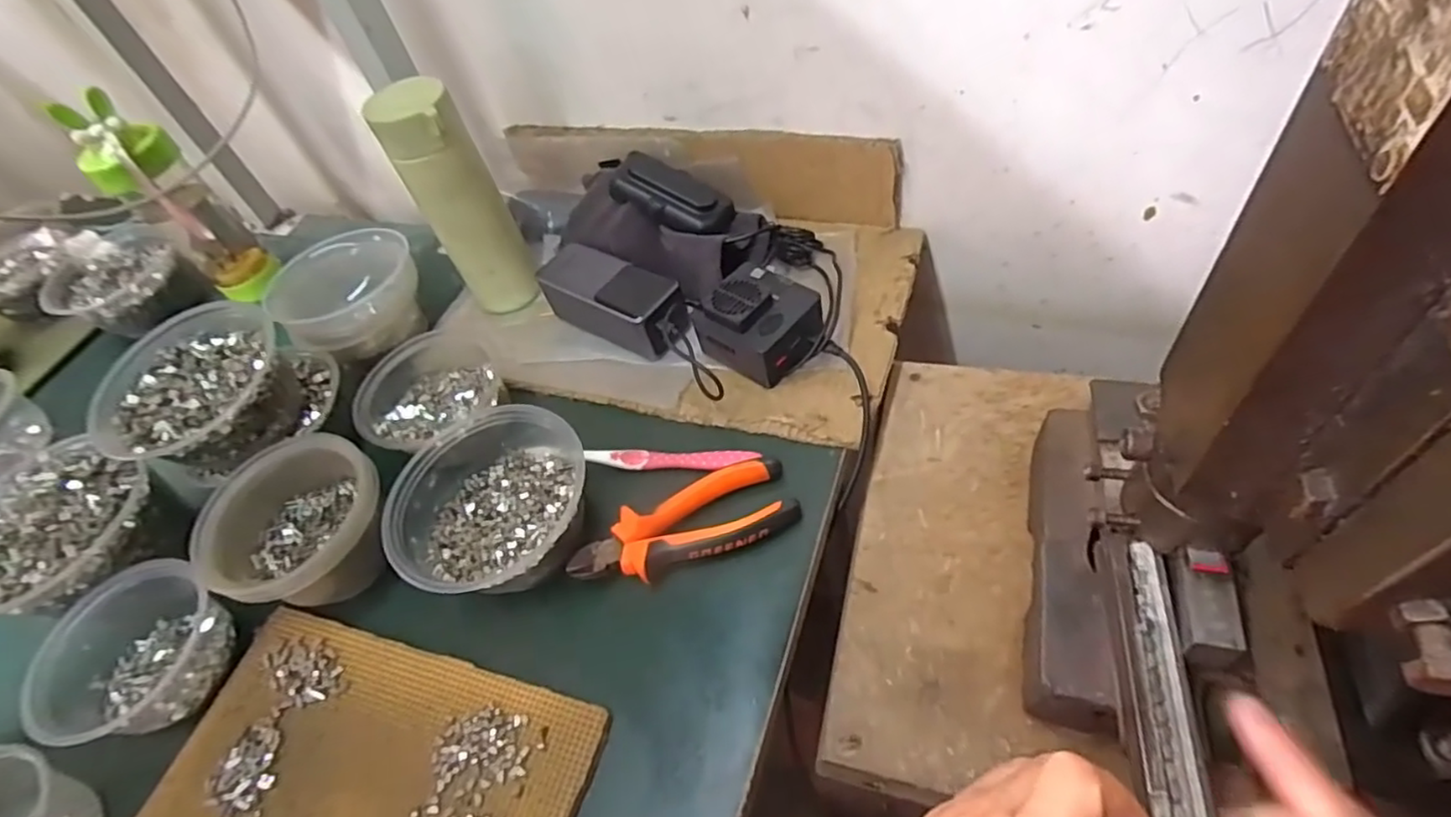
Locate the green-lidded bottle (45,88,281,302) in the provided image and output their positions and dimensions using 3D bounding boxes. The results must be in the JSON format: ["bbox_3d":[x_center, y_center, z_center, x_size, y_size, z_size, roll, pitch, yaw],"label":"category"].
[{"bbox_3d":[-0.519,-0.185,0.645,0.073,0.211,0.064,-42,56,-19],"label":"green-lidded bottle"}]

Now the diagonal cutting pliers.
[{"bbox_3d":[-0.028,0.081,0.450,0.152,0.021,0.052,-22,52,-5],"label":"diagonal cutting pliers"}]

